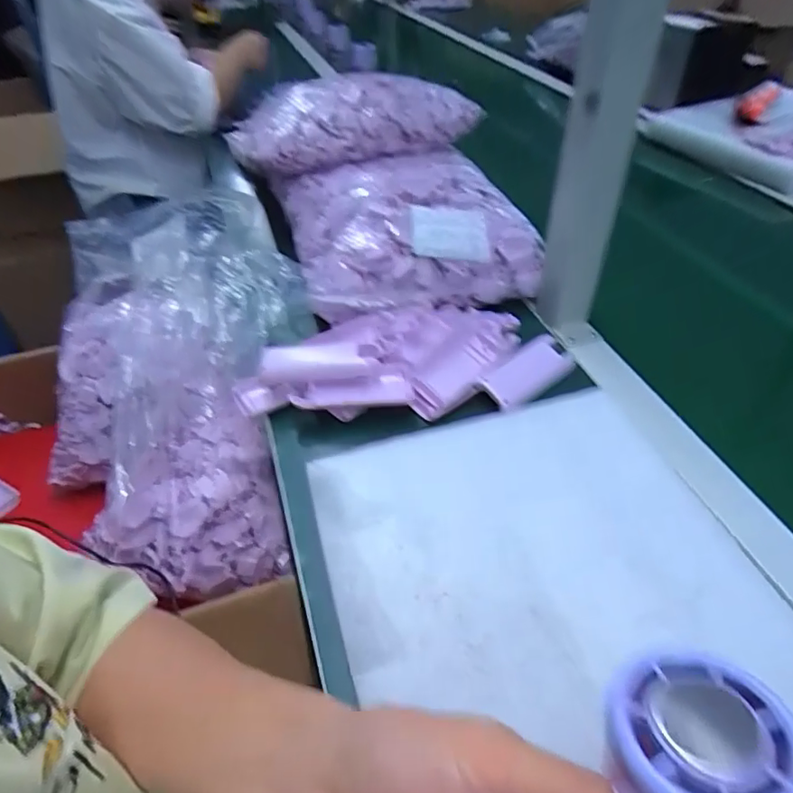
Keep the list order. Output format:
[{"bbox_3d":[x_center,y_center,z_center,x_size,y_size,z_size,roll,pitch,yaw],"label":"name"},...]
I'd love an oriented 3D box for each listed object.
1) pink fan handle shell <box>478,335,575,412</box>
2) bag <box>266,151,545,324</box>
[{"bbox_3d":[0.121,-0.021,0.499,0.101,0.021,0.044,-34,52,-26],"label":"pink fan handle shell"},{"bbox_3d":[0.003,-0.215,0.626,0.251,0.082,0.285,-13,46,-9],"label":"bag"}]

